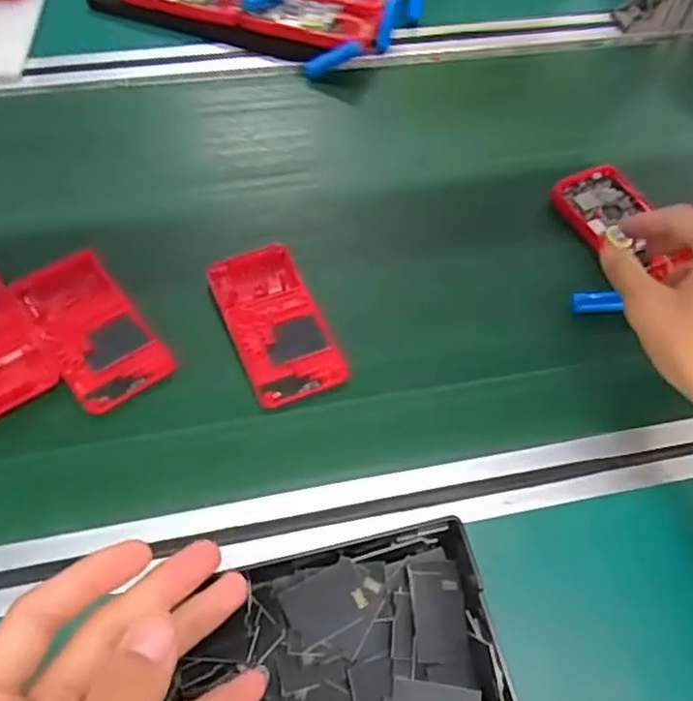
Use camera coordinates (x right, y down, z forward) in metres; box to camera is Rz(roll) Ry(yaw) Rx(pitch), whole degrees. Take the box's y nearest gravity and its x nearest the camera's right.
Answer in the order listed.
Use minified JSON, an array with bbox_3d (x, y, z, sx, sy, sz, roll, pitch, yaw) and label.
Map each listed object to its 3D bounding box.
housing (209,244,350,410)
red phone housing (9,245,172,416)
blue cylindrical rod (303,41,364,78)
[{"bbox_3d":[-0.052,-0.024,0.477,0.061,0.010,0.129,-20,62,-16],"label":"housing"},{"bbox_3d":[-0.175,-0.018,0.465,0.062,0.005,0.123,-33,66,-22],"label":"red phone housing"},{"bbox_3d":[-0.013,-0.264,0.619,0.055,0.015,0.014,-21,58,16],"label":"blue cylindrical rod"}]

